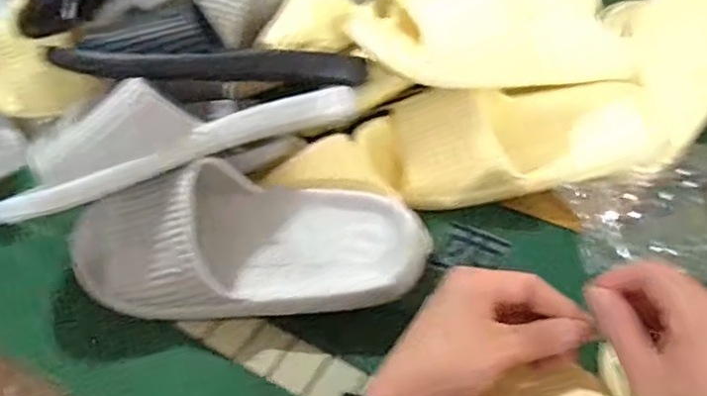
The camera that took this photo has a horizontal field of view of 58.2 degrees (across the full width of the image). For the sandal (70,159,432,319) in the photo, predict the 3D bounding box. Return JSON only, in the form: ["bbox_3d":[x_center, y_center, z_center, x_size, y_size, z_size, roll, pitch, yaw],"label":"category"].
[{"bbox_3d":[-0.072,0.033,0.478,0.248,0.085,0.112,0,79,10],"label":"sandal"}]

